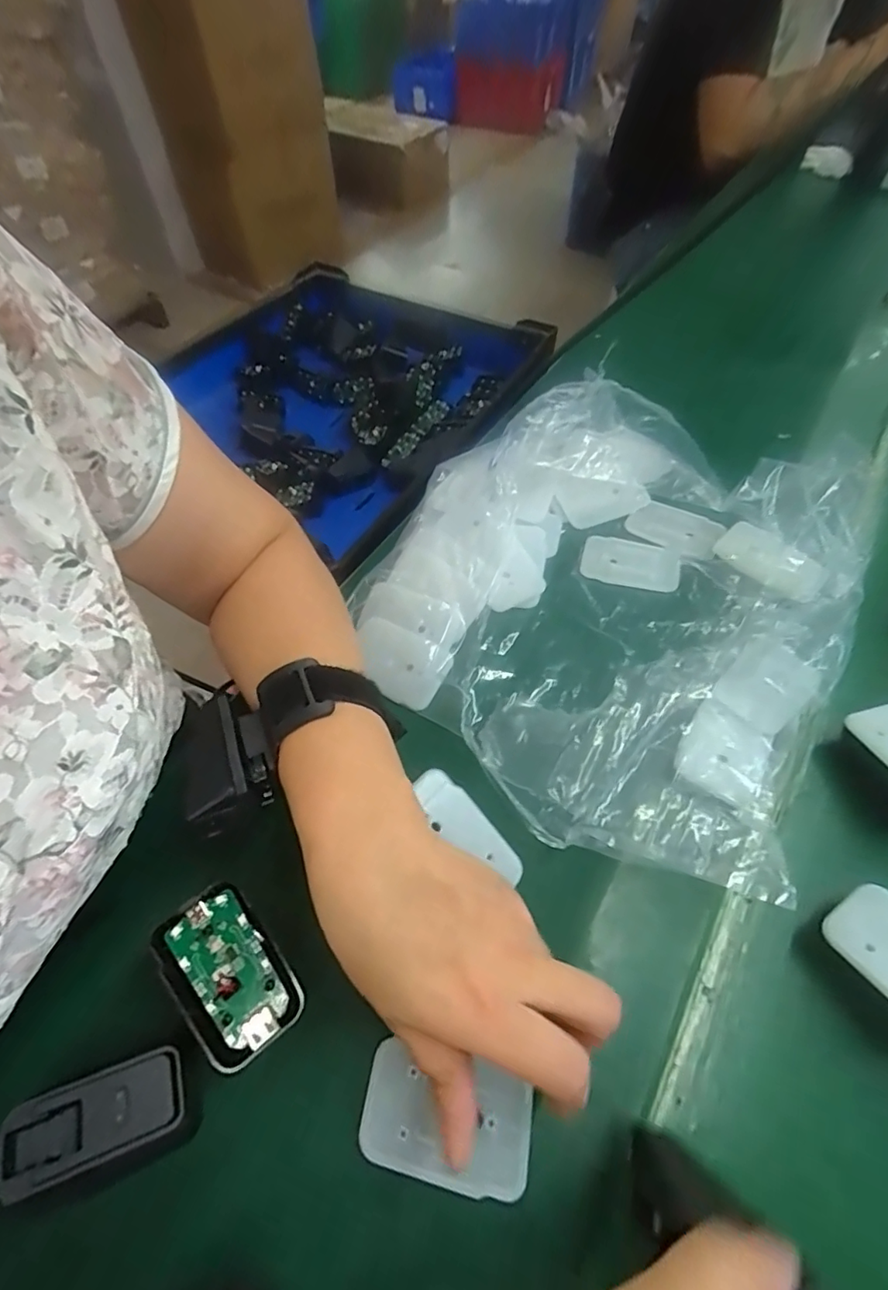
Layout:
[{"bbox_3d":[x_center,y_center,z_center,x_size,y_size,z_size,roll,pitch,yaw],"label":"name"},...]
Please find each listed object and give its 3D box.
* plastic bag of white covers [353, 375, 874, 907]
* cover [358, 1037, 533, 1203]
[{"bbox_3d":[0.103,-0.046,0.340,0.297,0.091,0.289,37,65,23],"label":"plastic bag of white covers"},{"bbox_3d":[0.001,0.201,0.228,0.070,0.004,0.040,7,57,10],"label":"cover"}]

